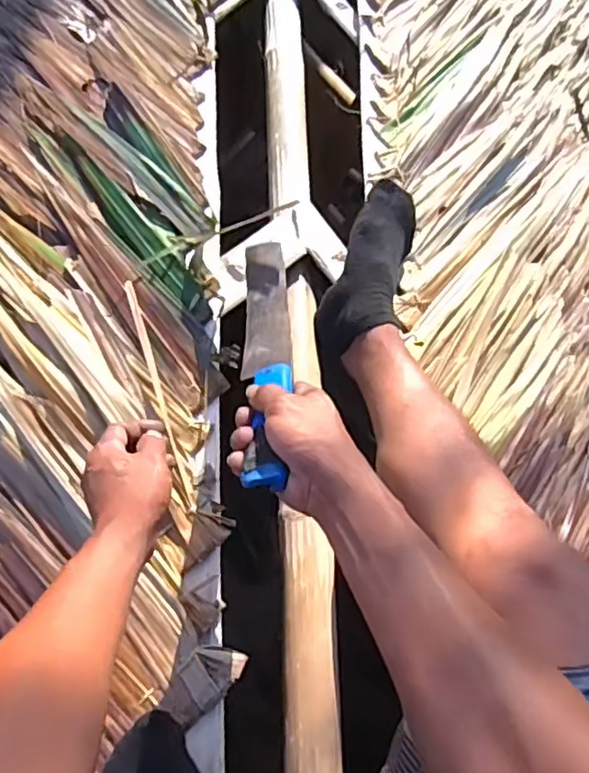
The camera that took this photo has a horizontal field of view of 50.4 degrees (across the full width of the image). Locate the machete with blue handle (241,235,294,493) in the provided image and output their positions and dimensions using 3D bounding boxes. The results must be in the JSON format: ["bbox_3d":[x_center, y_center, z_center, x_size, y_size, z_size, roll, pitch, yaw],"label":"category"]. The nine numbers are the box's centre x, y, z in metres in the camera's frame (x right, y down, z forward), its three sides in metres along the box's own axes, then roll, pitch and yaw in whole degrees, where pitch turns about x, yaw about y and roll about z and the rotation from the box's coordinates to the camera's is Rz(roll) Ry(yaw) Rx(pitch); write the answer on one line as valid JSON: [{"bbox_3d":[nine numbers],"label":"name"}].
[{"bbox_3d":[-0.025,-0.045,0.575,0.040,0.358,0.027,7,127,-8],"label":"machete with blue handle"}]

